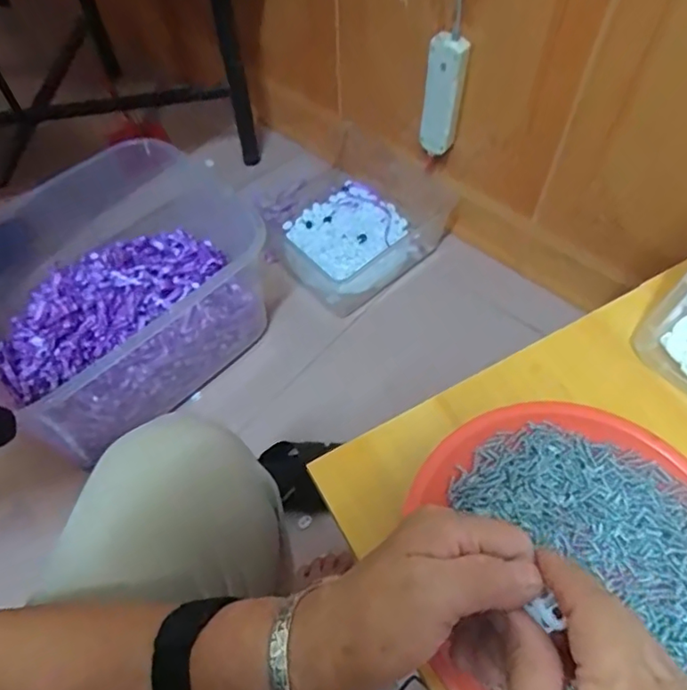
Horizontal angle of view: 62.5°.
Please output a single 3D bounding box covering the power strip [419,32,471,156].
[{"bbox_3d":[0.157,-0.393,0.903,0.057,0.187,0.029,6,59,5],"label":"power strip"}]

